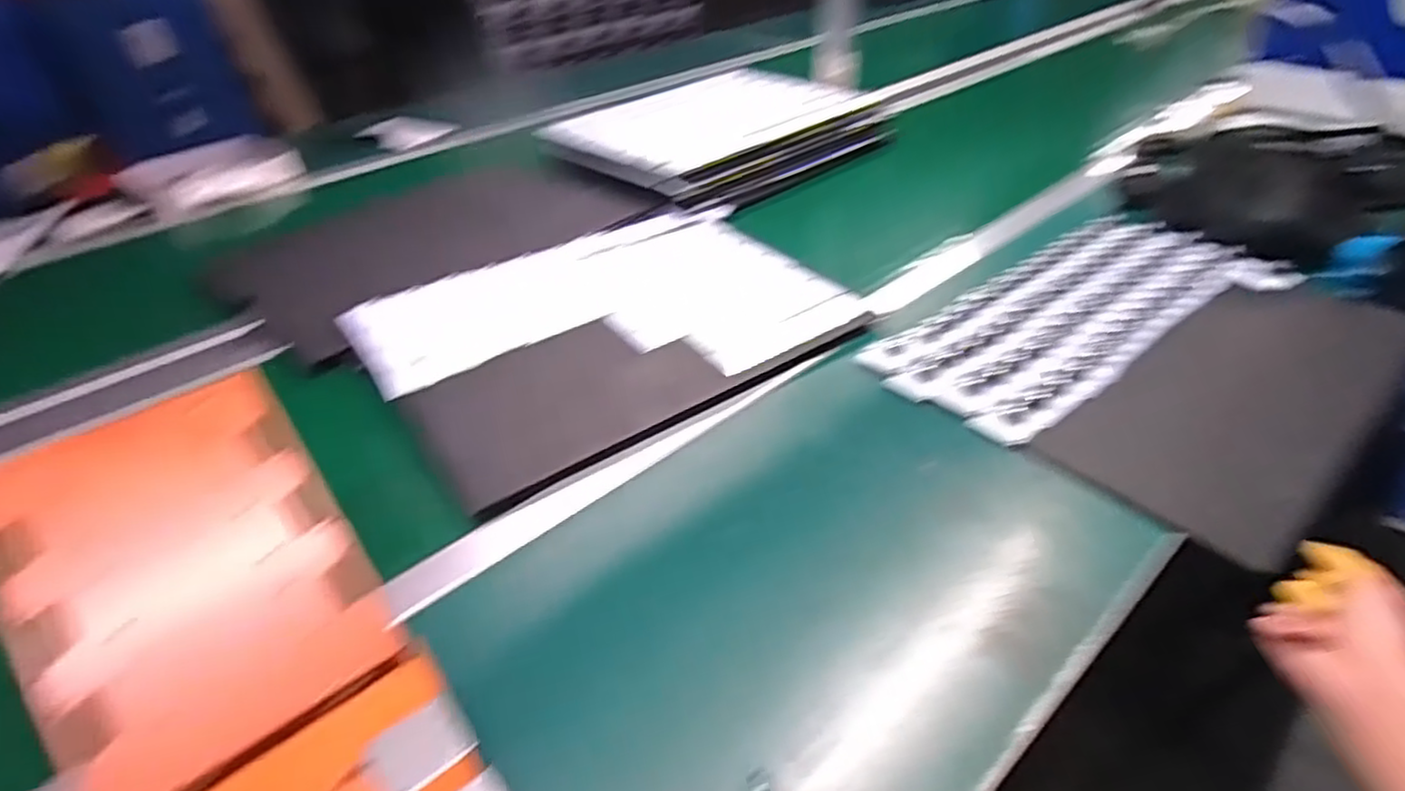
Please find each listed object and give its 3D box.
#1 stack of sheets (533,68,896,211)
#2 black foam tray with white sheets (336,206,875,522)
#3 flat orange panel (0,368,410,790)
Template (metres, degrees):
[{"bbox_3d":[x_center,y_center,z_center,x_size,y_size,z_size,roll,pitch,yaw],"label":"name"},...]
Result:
[{"bbox_3d":[0.030,-0.462,1.201,0.389,0.062,0.498,29,44,36],"label":"stack of sheets"},{"bbox_3d":[-0.097,-0.084,0.798,0.490,0.022,0.350,-26,49,-27],"label":"black foam tray with white sheets"},{"bbox_3d":[-0.318,0.111,0.440,0.171,0.013,0.222,-28,80,-31],"label":"flat orange panel"}]

